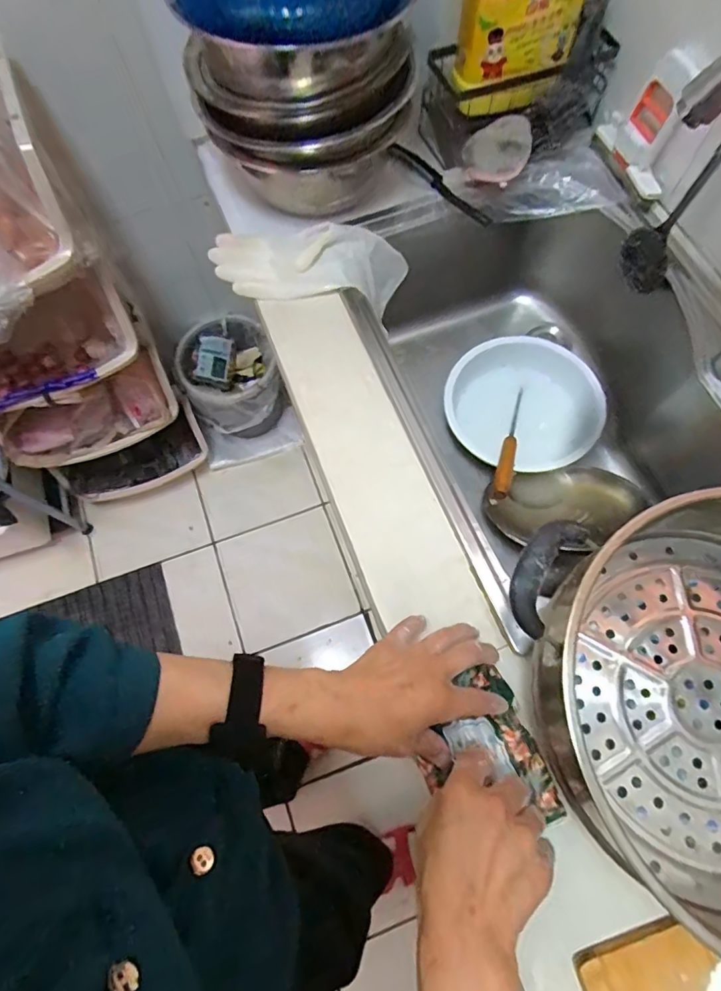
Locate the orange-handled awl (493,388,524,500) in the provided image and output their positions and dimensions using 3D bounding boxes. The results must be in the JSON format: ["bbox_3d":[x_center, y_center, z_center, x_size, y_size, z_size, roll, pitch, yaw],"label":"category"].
[{"bbox_3d":[0.206,-0.071,0.681,0.022,0.015,0.202,18,51,8],"label":"orange-handled awl"}]

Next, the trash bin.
[{"bbox_3d":[-0.325,-0.287,1.300,0.233,0.220,0.249,-19,70,-5],"label":"trash bin"}]

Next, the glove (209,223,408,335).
[{"bbox_3d":[-0.066,-0.286,0.677,0.252,0.098,0.096,2,69,2],"label":"glove"}]

